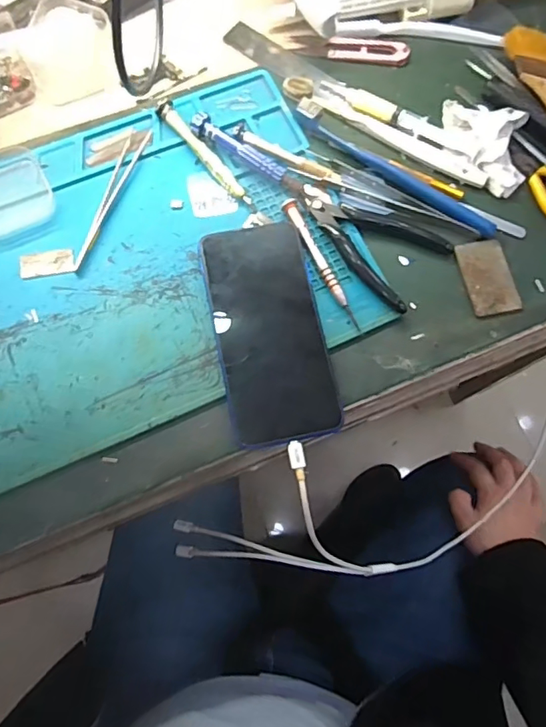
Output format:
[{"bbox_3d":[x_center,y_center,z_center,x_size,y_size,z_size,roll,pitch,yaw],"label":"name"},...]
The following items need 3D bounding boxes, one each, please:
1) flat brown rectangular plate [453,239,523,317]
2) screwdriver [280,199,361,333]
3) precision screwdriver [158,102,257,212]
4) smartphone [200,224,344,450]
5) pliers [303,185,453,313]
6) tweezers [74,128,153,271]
[{"bbox_3d":[0.165,-0.066,0.402,0.036,0.004,0.060,-10,75,-4],"label":"flat brown rectangular plate"},{"bbox_3d":[0.036,-0.076,0.396,0.010,0.009,0.112,-25,77,-8],"label":"screwdriver"},{"bbox_3d":[-0.052,-0.164,0.416,0.012,0.014,0.115,-38,79,-11],"label":"precision screwdriver"},{"bbox_3d":[-0.003,-0.024,0.376,0.074,0.015,0.159,-11,75,-5],"label":"smartphone"},{"bbox_3d":[0.073,-0.102,0.402,0.116,0.008,0.073,39,77,9],"label":"pliers"},{"bbox_3d":[-0.123,-0.130,0.405,0.018,0.007,0.126,15,74,2],"label":"tweezers"}]

